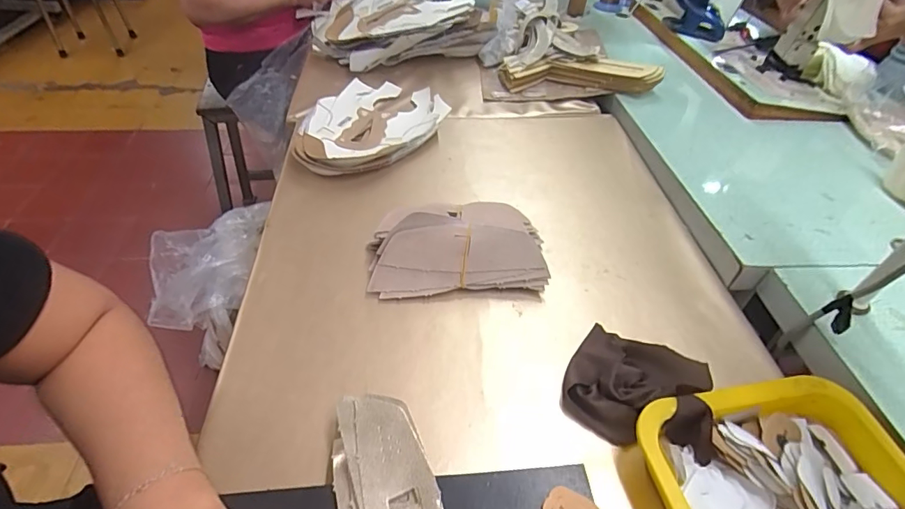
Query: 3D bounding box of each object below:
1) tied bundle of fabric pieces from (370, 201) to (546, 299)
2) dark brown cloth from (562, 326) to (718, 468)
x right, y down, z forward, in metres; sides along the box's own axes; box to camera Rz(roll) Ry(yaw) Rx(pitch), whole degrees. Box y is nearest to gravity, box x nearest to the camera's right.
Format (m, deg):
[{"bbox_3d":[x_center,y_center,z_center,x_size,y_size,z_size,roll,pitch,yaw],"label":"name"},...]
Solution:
[{"bbox_3d":[0.004,-0.003,0.489,0.185,0.061,0.075,-2,45,-4],"label":"tied bundle of fabric pieces"},{"bbox_3d":[0.165,0.113,0.403,0.114,0.041,0.105,21,48,17],"label":"dark brown cloth"}]

